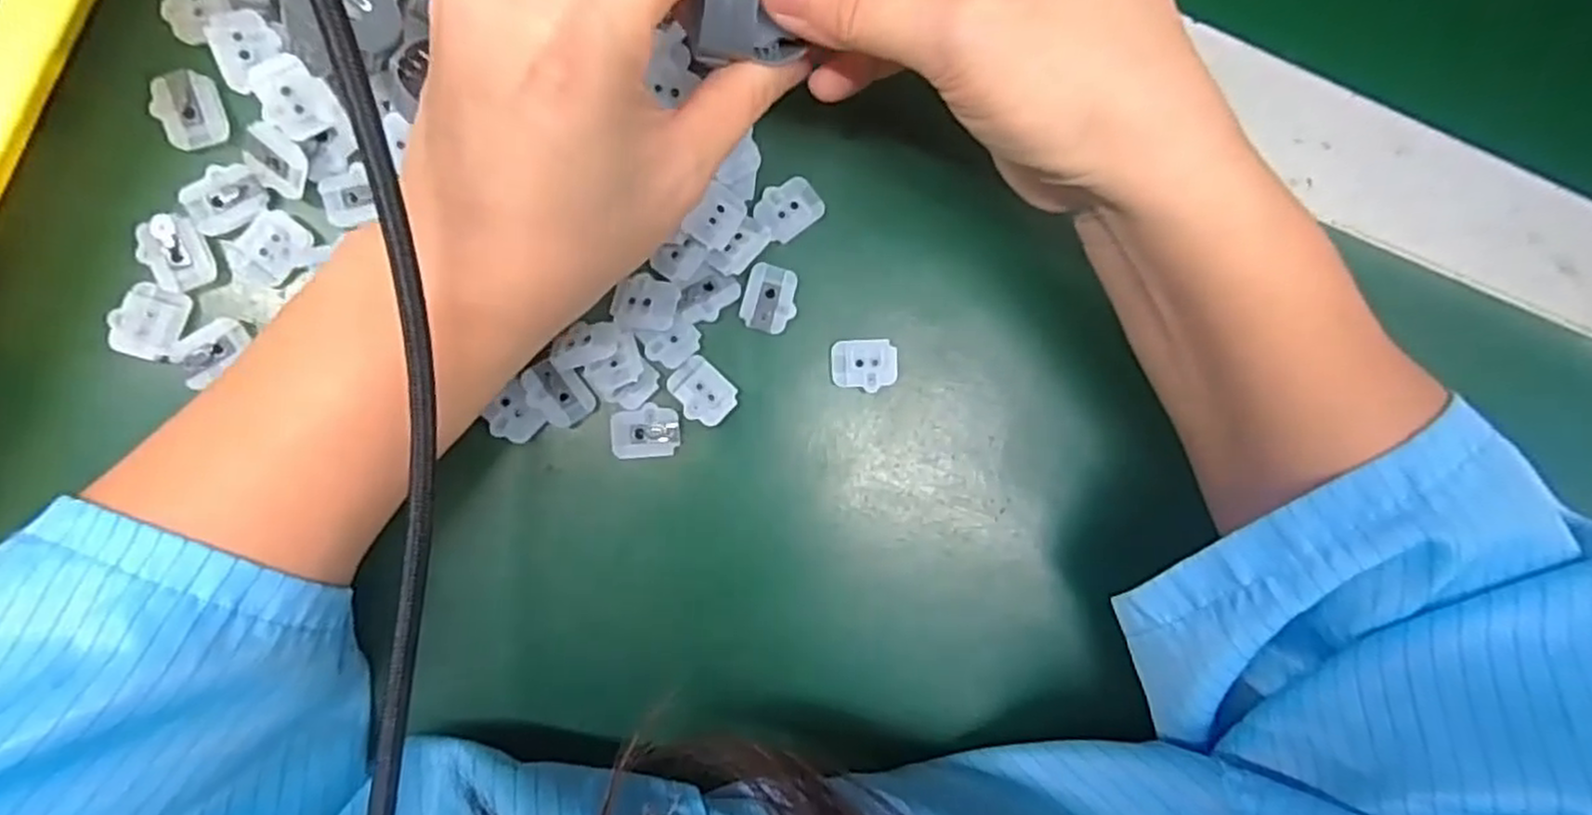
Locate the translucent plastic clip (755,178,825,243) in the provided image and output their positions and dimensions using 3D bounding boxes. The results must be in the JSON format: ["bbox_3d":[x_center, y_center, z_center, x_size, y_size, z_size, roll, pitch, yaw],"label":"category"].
[{"bbox_3d":[-0.002,-0.065,0.241,0.022,0.005,0.017,-38,95,-6],"label":"translucent plastic clip"}]

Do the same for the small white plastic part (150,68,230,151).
[{"bbox_3d":[-0.177,-0.087,0.216,0.017,0.004,0.021,-19,92,-7],"label":"small white plastic part"}]

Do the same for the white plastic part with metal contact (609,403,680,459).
[{"bbox_3d":[-0.048,0.008,0.237,0.021,0.004,0.016,-4,90,-7],"label":"white plastic part with metal contact"}]

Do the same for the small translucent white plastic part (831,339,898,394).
[{"bbox_3d":[0.023,-0.014,0.246,0.021,0.004,0.017,-1,90,-7],"label":"small translucent white plastic part"}]

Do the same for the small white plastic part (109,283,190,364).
[{"bbox_3d":[-0.190,-0.025,0.217,0.016,0.004,0.021,23,87,-7],"label":"small white plastic part"}]

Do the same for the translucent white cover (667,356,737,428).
[{"bbox_3d":[-0.030,-0.005,0.236,0.021,0.004,0.017,45,85,-5],"label":"translucent white cover"}]

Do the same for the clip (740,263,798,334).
[{"bbox_3d":[-0.008,-0.035,0.240,0.017,0.004,0.021,15,88,-7],"label":"clip"}]

